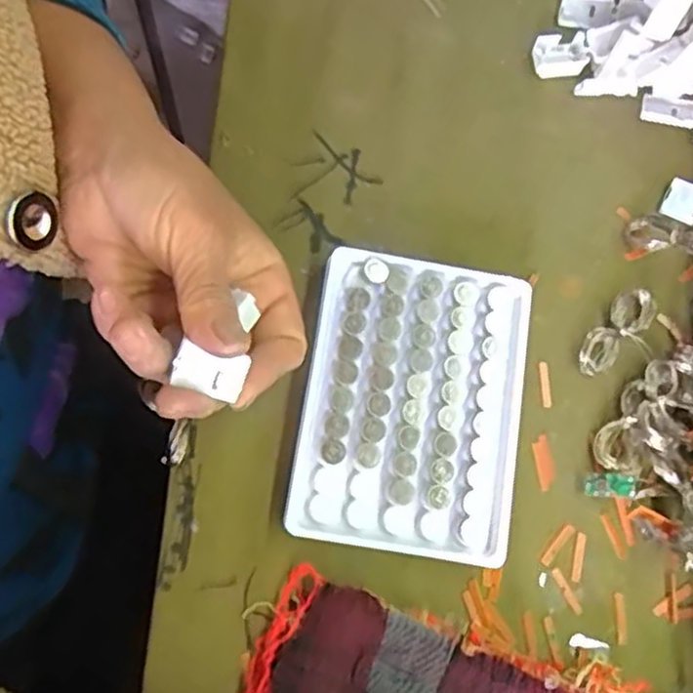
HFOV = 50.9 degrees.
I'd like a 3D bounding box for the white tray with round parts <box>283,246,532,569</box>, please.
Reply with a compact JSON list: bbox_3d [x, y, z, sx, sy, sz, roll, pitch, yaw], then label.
[{"bbox_3d":[0.029,0.026,0.324,0.094,0.022,0.127,10,75,-2],"label":"white tray with round parts"}]

